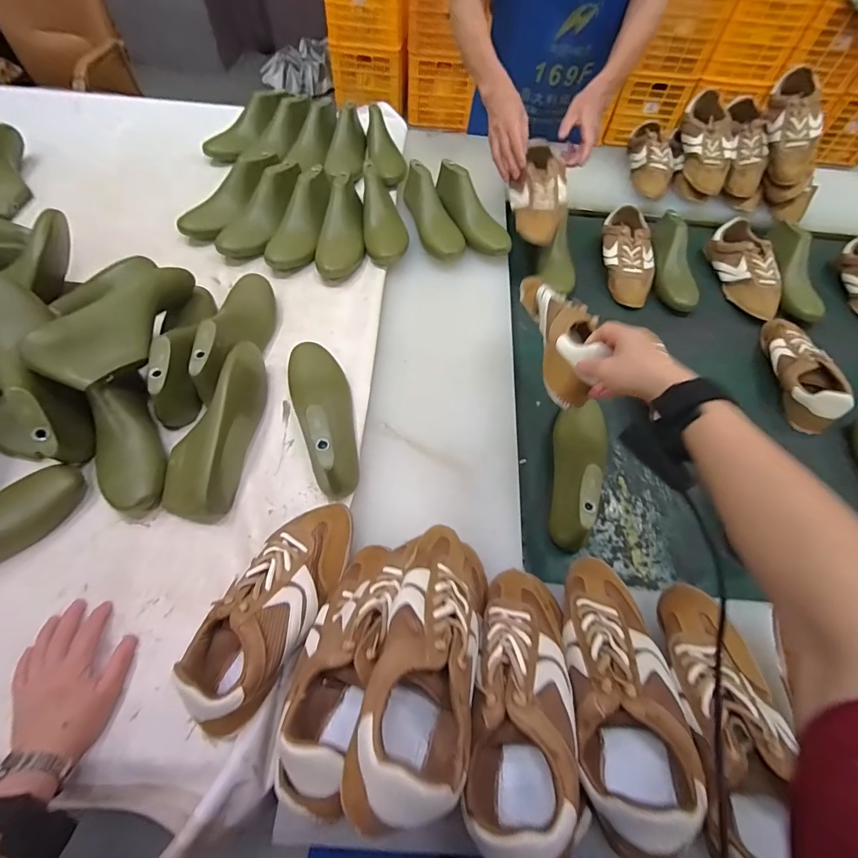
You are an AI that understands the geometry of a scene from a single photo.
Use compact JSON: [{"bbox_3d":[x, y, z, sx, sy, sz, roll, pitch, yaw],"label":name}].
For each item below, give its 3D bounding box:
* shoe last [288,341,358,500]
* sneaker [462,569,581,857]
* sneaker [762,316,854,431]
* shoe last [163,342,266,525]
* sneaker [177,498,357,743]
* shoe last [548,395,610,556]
[{"bbox_3d":[-0.141,-0.034,0.562,0.075,0.088,0.243,-20,63,-13],"label":"shoe last"},{"bbox_3d":[0.086,0.238,0.371,0.088,0.083,0.228,10,46,3],"label":"sneaker"},{"bbox_3d":[0.632,-0.106,0.704,0.086,0.069,0.223,18,61,7],"label":"sneaker"},{"bbox_3d":[-0.285,-0.009,0.547,0.084,0.077,0.246,4,61,0],"label":"shoe last"},{"bbox_3d":[-0.161,0.179,0.446,0.097,0.078,0.225,27,63,12],"label":"sneaker"},{"bbox_3d":[0.216,0.056,0.579,0.079,0.073,0.223,18,61,7],"label":"shoe last"}]

